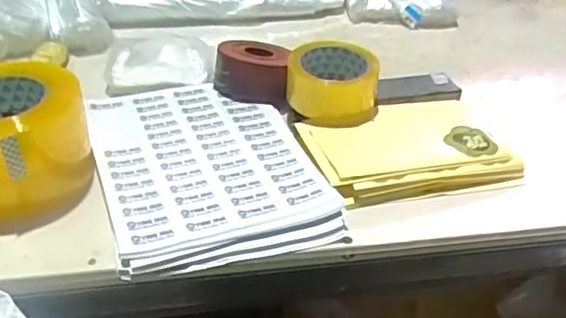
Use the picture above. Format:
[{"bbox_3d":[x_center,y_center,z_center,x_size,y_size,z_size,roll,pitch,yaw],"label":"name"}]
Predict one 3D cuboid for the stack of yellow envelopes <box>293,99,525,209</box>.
[{"bbox_3d":[0.136,-0.017,0.644,0.216,0.028,0.146,-7,37,-12],"label":"stack of yellow envelopes"}]

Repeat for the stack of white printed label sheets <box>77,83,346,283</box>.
[{"bbox_3d":[-0.083,-0.006,0.613,0.209,0.015,0.289,-10,38,-16],"label":"stack of white printed label sheets"}]

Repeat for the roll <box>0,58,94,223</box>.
[{"bbox_3d":[-0.256,-0.018,0.565,0.130,0.097,0.123,1,36,-1],"label":"roll"}]

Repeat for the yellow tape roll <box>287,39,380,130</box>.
[{"bbox_3d":[0.058,-0.091,0.685,0.102,0.064,0.106,1,36,-1],"label":"yellow tape roll"}]

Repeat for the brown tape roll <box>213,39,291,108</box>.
[{"bbox_3d":[-0.039,-0.110,0.718,0.088,0.044,0.090,1,36,-1],"label":"brown tape roll"}]

